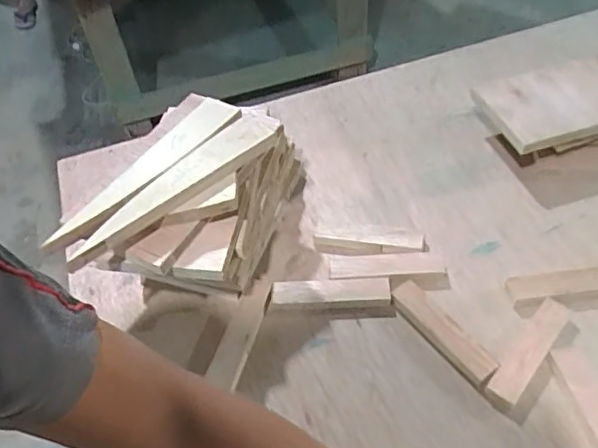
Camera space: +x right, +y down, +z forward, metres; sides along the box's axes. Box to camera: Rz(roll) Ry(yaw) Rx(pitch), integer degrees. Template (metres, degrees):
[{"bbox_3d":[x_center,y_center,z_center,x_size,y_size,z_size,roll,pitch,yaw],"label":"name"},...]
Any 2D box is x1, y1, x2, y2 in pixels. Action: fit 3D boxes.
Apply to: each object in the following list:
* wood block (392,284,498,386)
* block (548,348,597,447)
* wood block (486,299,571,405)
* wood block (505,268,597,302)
[{"bbox_3d":[0.159,0.120,0.629,0.036,0.013,0.138,-29,54,-18],"label":"wood block"},{"bbox_3d":[0.293,0.186,0.556,0.037,0.010,0.137,-11,50,-4],"label":"block"},{"bbox_3d":[0.255,0.139,0.619,0.033,0.011,0.136,32,60,27],"label":"wood block"},{"bbox_3d":[0.310,0.070,0.645,0.137,0.021,0.031,-7,50,-1],"label":"wood block"}]

